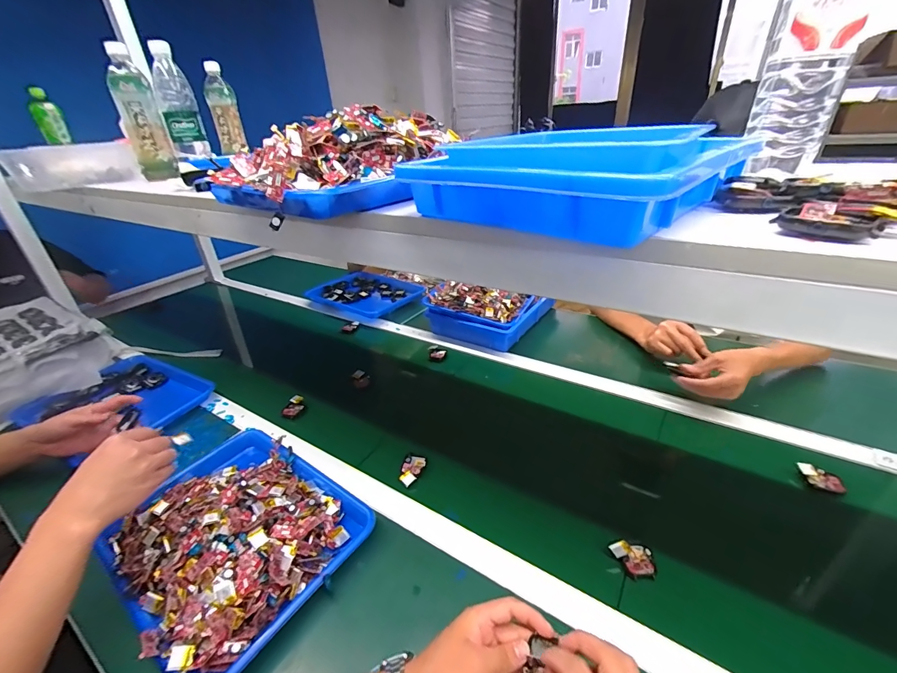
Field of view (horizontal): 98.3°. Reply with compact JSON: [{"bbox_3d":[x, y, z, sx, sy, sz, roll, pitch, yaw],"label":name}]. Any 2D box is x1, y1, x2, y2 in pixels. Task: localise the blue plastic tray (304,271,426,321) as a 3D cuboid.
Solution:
[{"bbox_3d":[-0.262,-0.137,1.265,0.330,0.045,0.252,20,37,35],"label":"blue plastic tray"}]

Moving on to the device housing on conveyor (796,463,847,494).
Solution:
[{"bbox_3d":[0.544,0.206,0.567,0.052,0.014,0.034,13,34,27],"label":"device housing on conveyor"}]

